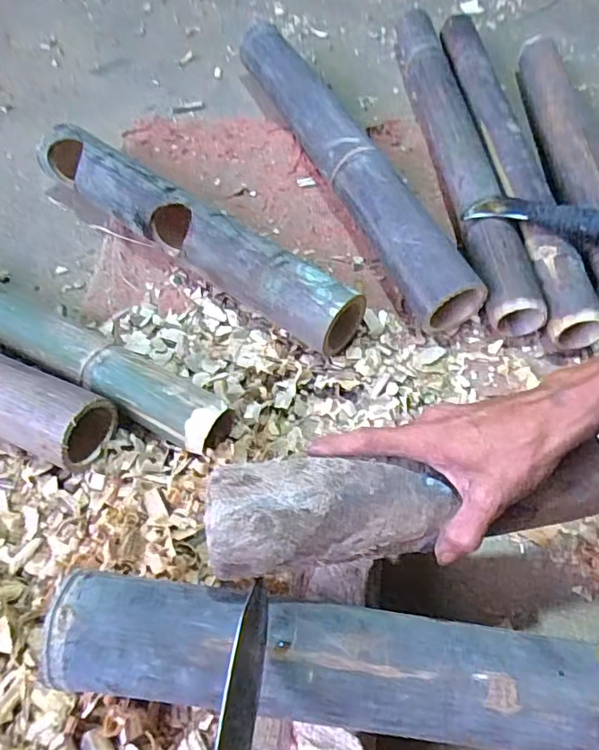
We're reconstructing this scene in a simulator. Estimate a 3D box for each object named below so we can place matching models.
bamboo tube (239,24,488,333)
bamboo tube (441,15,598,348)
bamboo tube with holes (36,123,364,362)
[{"bbox_3d":[0.052,-0.307,0.717,0.077,0.065,0.598,-19,60,-10],"label":"bamboo tube"},{"bbox_3d":[0.280,-0.314,0.739,0.069,0.064,0.635,-3,59,0],"label":"bamboo tube"},{"bbox_3d":[-0.137,-0.168,0.644,0.491,0.078,0.068,35,65,20],"label":"bamboo tube with holes"}]

